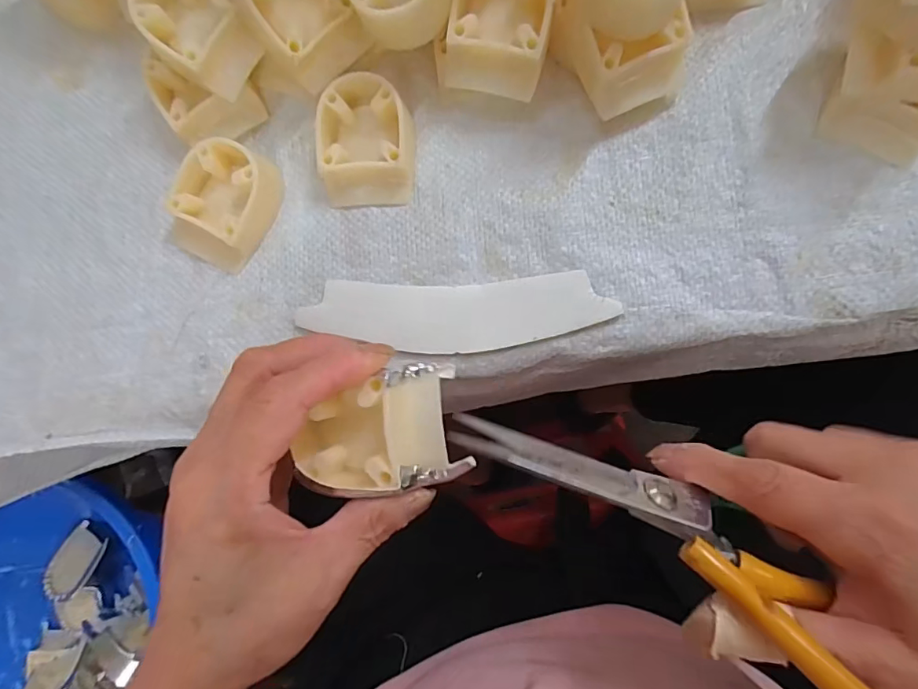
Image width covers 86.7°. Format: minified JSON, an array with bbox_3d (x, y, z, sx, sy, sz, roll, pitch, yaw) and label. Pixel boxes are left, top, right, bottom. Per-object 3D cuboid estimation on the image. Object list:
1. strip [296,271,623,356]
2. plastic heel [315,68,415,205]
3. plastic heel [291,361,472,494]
[{"bbox_3d":[-0.003,-0.014,0.242,0.151,0.010,0.036,-1,85,6],"label":"strip"},{"bbox_3d":[-0.047,-0.104,0.250,0.046,0.020,0.059,1,86,7],"label":"plastic heel"},{"bbox_3d":[-0.031,0.035,0.191,0.066,0.032,0.042,-14,84,5],"label":"plastic heel"}]

